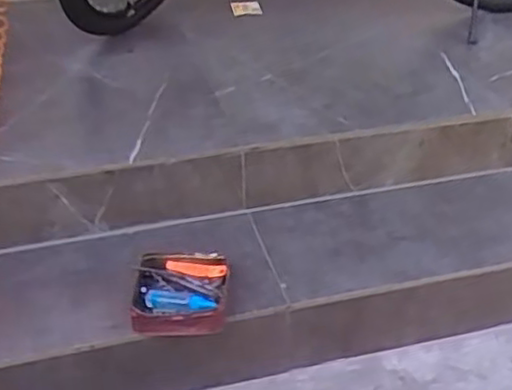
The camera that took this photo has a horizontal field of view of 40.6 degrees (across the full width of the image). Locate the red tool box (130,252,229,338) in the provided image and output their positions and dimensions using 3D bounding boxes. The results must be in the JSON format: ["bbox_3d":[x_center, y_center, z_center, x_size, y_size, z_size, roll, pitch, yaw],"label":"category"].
[{"bbox_3d":[-0.130,0.173,1.218,0.169,0.055,0.174,-5,33,-3],"label":"red tool box"}]

